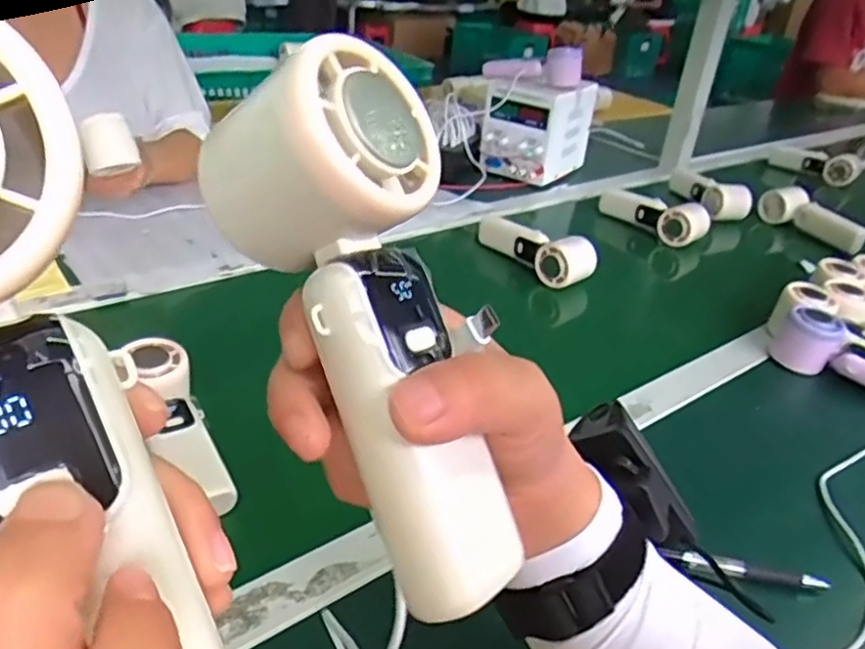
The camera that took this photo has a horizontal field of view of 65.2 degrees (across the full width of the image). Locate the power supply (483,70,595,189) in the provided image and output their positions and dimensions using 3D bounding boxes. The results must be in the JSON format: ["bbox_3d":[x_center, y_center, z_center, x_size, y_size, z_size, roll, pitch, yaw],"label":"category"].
[{"bbox_3d":[0.194,-0.363,1.230,0.138,0.154,0.182,23,35,26],"label":"power supply"}]

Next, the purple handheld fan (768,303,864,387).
[{"bbox_3d":[0.445,0.038,0.699,0.174,0.061,0.062,31,39,35],"label":"purple handheld fan"}]

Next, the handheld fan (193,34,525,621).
[{"bbox_3d":[-0.014,0.002,0.202,0.062,0.157,0.046,-20,1,-36],"label":"handheld fan"}]

